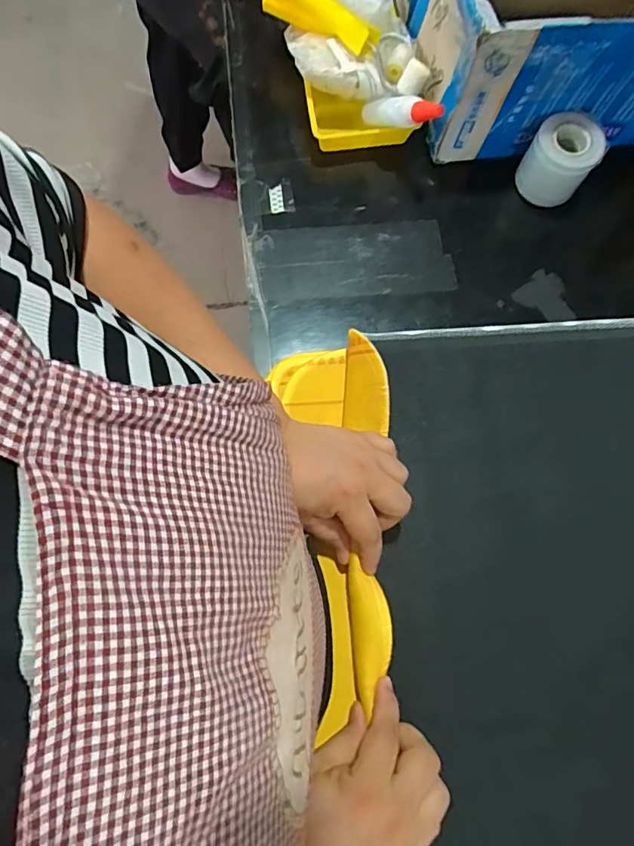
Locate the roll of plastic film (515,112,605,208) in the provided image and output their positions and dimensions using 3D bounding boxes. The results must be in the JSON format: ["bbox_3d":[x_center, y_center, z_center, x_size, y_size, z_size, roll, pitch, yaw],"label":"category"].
[{"bbox_3d":[0.254,-0.274,0.543,0.065,0.075,0.071,0,75,-2],"label":"roll of plastic film"}]

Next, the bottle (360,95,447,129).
[{"bbox_3d":[0.086,-0.312,0.516,0.028,0.025,0.110,-39,42,-11],"label":"bottle"}]

